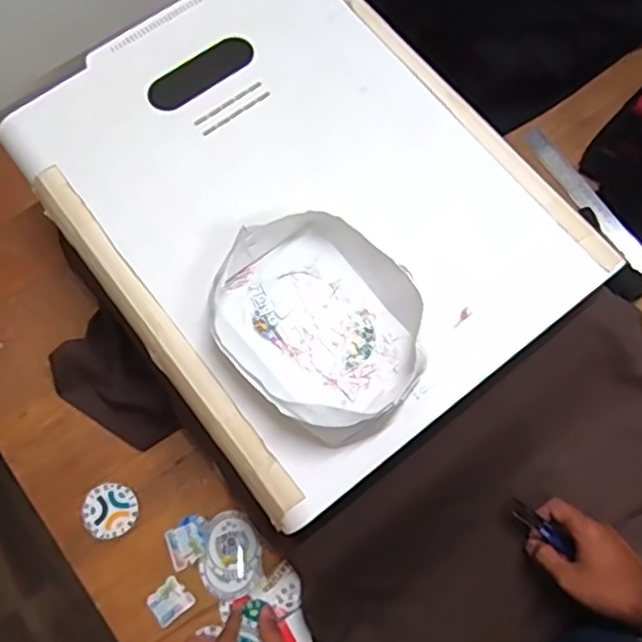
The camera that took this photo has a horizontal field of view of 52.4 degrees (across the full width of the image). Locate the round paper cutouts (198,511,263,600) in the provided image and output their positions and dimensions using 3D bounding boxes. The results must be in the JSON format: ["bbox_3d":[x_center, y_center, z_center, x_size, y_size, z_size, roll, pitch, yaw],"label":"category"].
[{"bbox_3d":[-0.092,0.240,0.672,0.061,0.007,0.082,3,69,1],"label":"round paper cutouts"}]

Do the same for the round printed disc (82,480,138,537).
[{"bbox_3d":[-0.224,0.200,0.692,0.053,0.004,0.057,0,69,0],"label":"round printed disc"}]

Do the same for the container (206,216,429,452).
[{"bbox_3d":[-0.001,0.002,0.567,0.187,0.052,0.155,40,75,14],"label":"container"}]

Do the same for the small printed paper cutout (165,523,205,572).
[{"bbox_3d":[-0.142,0.235,0.680,0.034,0.006,0.040,-20,71,-7],"label":"small printed paper cutout"}]

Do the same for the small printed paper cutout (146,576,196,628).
[{"bbox_3d":[-0.153,0.285,0.663,0.039,0.005,0.035,-40,74,-13],"label":"small printed paper cutout"}]

